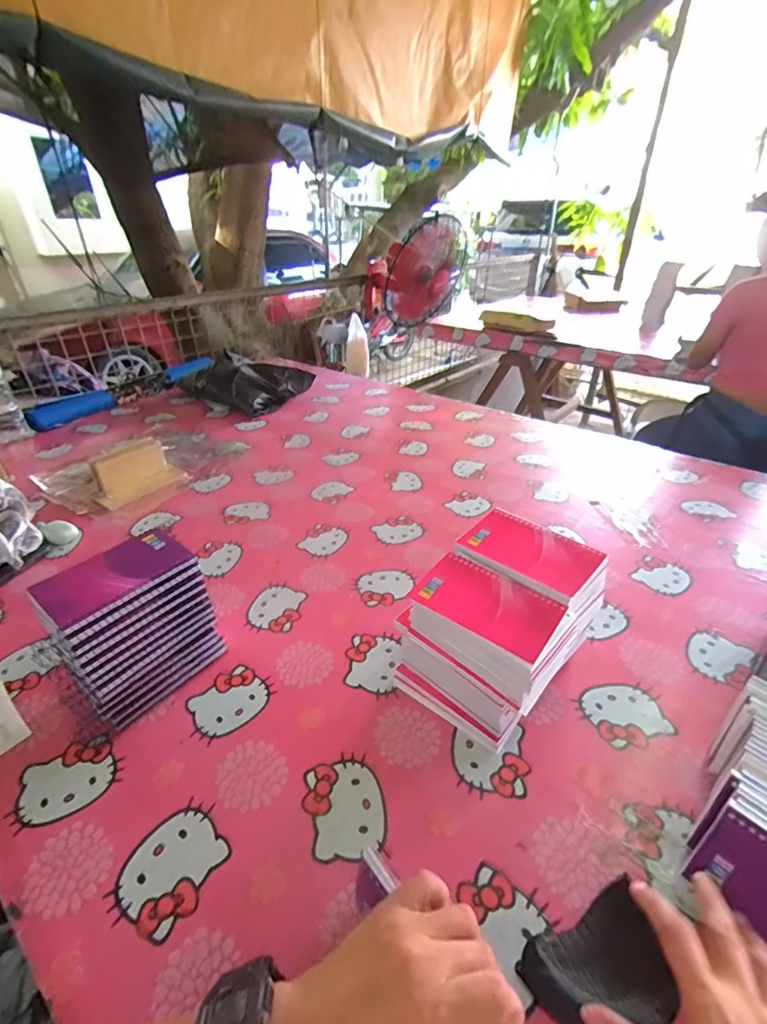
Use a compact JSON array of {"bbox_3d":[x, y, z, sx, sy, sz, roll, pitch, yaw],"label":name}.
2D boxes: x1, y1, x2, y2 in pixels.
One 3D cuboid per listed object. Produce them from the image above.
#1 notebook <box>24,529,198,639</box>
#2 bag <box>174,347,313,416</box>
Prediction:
[{"bbox_3d":[-0.271,0.060,0.456,0.091,0.017,0.132,24,40,33],"label":"notebook"},{"bbox_3d":[-0.385,-0.380,1.329,0.278,0.101,0.248,19,37,28],"label":"bag"}]

